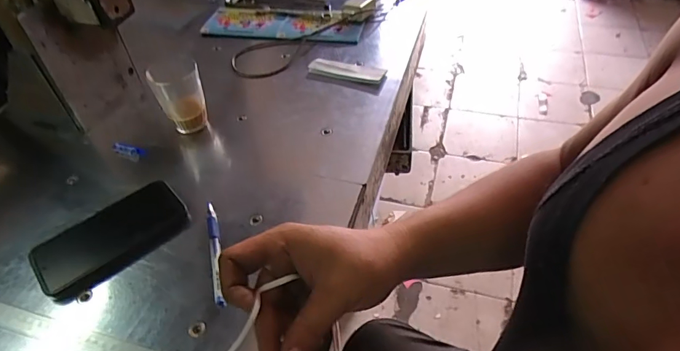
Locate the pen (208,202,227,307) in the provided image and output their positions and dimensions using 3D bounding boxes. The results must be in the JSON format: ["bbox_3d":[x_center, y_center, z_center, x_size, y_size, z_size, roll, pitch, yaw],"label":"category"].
[{"bbox_3d":[-0.139,0.084,0.484,0.013,0.007,0.133,-12,48,-9],"label":"pen"}]

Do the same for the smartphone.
[{"bbox_3d":[-0.265,0.070,0.506,0.163,0.015,0.087,-32,54,-25],"label":"smartphone"}]

